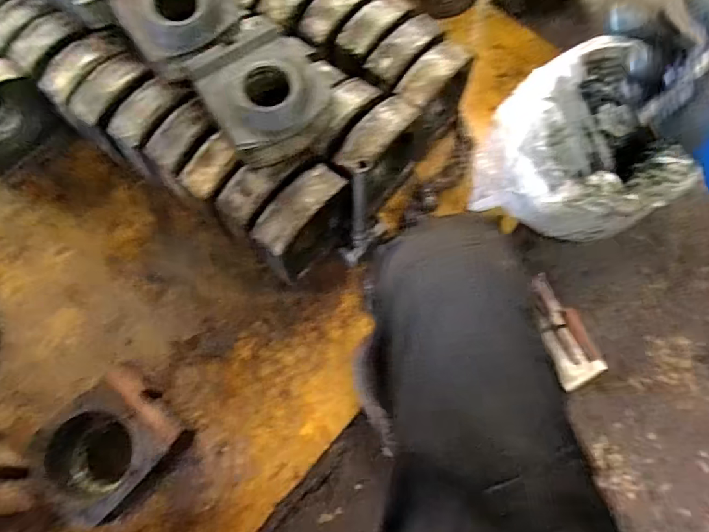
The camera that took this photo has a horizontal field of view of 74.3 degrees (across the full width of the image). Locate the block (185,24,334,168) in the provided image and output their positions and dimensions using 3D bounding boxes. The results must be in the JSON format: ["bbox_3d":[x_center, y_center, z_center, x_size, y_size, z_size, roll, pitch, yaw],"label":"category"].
[{"bbox_3d":[-0.133,-0.250,0.703,0.166,0.090,0.188,-30,72,-11],"label":"block"}]

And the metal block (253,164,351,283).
[{"bbox_3d":[-0.086,-0.057,0.780,0.071,0.194,0.174,40,73,12],"label":"metal block"}]

